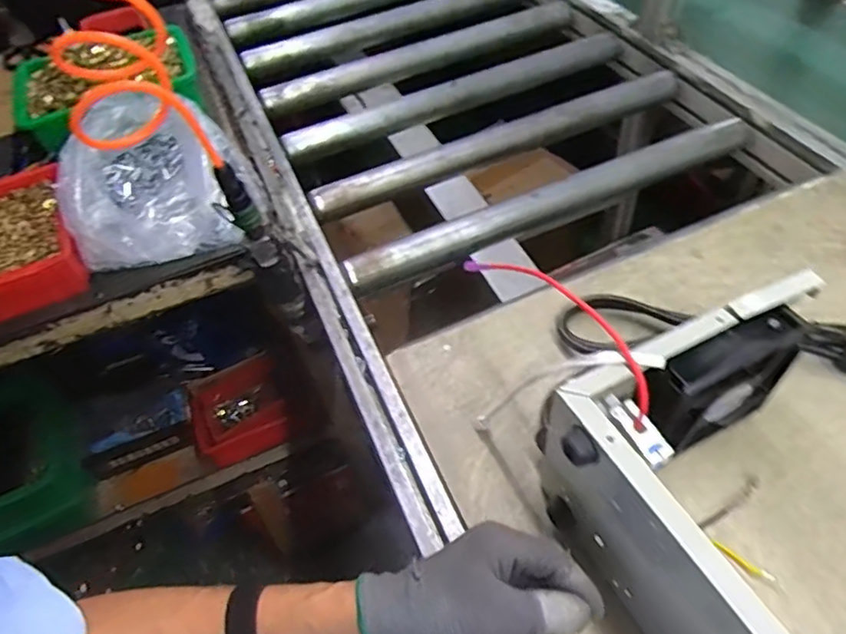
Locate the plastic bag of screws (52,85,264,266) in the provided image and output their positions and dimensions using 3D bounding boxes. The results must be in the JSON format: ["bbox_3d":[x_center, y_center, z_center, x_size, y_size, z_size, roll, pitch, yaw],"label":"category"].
[{"bbox_3d":[-0.321,-0.173,0.699,0.206,0.109,0.215,-21,52,-10],"label":"plastic bag of screws"}]

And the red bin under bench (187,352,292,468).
[{"bbox_3d":[-0.301,0.151,0.955,0.152,0.064,0.139,-25,53,-13],"label":"red bin under bench"}]

